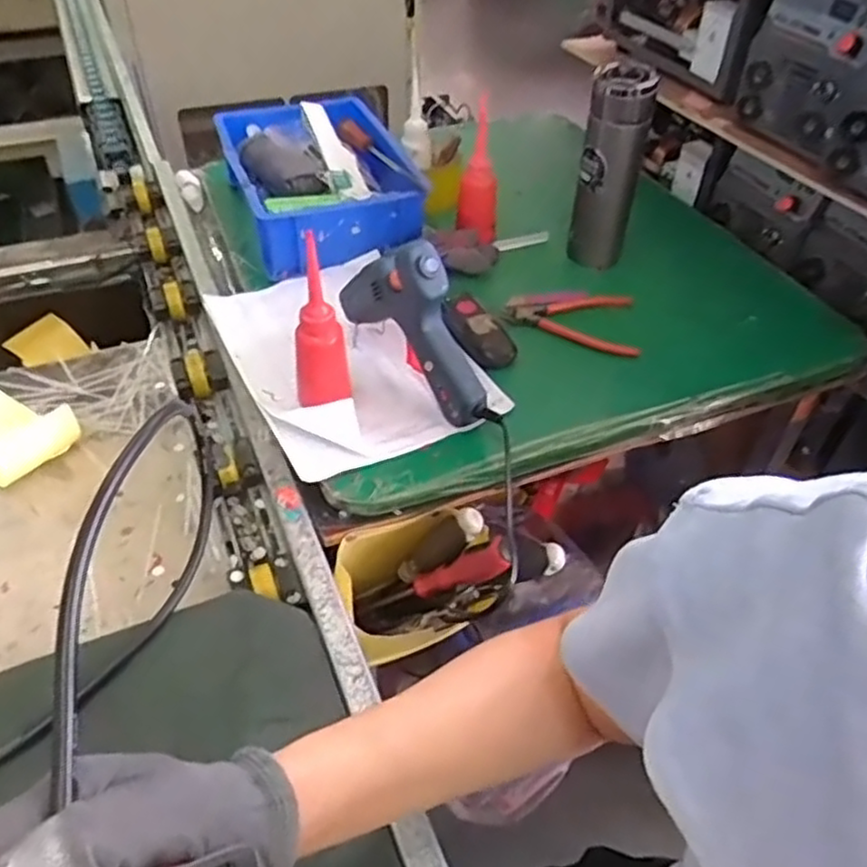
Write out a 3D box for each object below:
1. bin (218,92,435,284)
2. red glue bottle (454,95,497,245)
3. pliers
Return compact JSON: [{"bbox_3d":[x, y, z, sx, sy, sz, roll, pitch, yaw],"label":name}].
[{"bbox_3d":[-0.143,-0.321,0.883,0.207,0.079,0.303,-16,46,-16],"label":"bin"},{"bbox_3d":[0.051,-0.300,0.816,0.039,0.157,0.038,-19,47,-19],"label":"red glue bottle"},{"bbox_3d":[0.145,-0.121,0.753,0.140,0.019,0.109,5,44,5],"label":"pliers"}]

